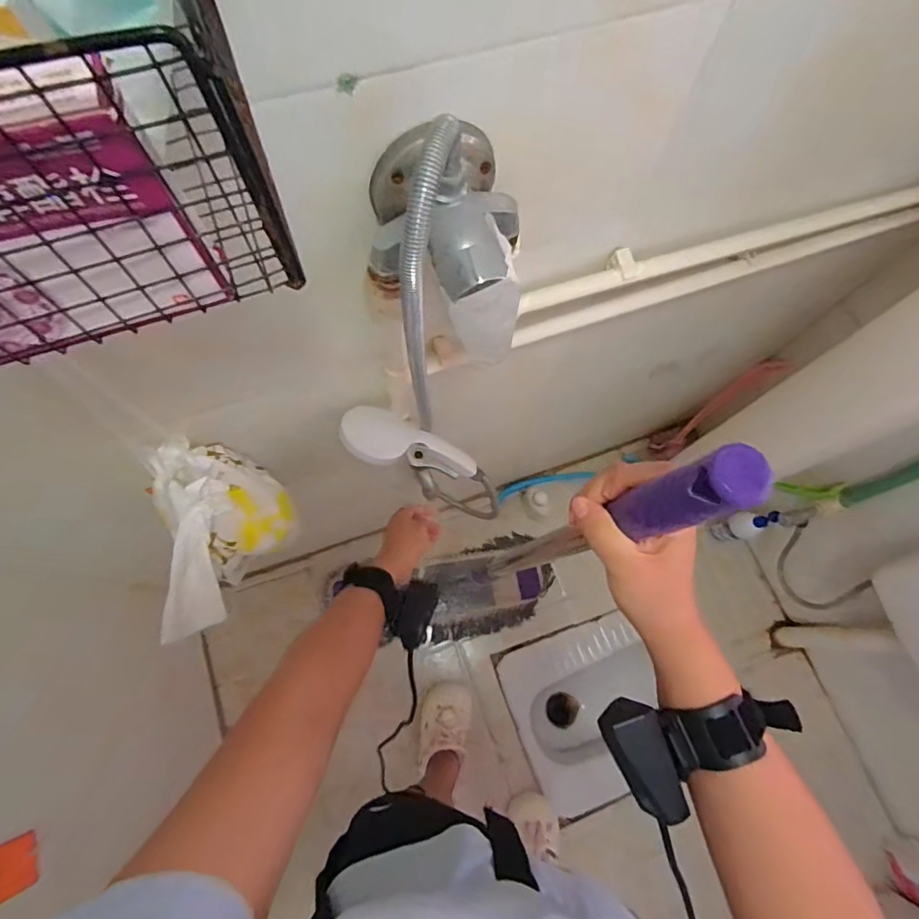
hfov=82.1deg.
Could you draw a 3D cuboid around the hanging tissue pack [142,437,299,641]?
[{"bbox_3d":[-0.282,0.087,0.595,0.124,0.160,0.193,23,74,6],"label":"hanging tissue pack"}]

